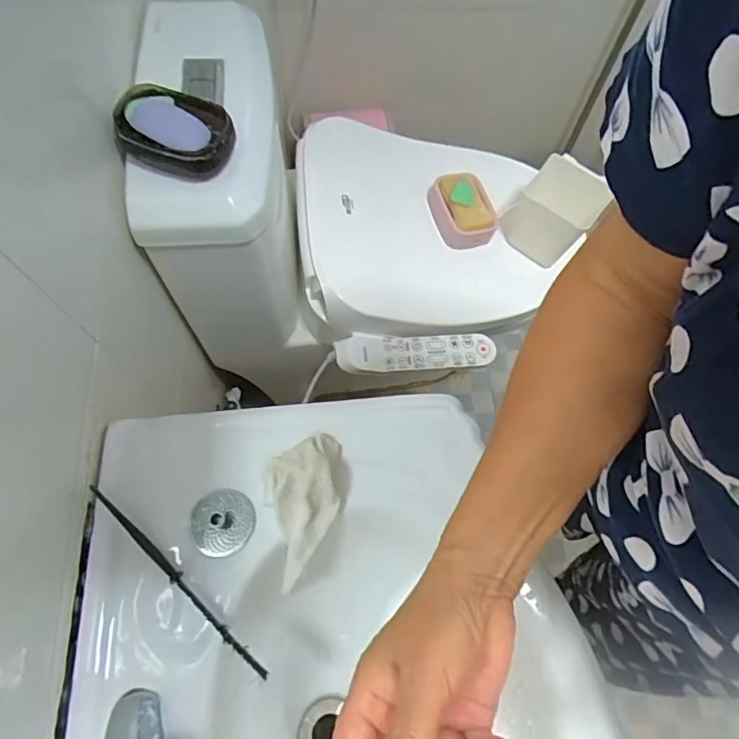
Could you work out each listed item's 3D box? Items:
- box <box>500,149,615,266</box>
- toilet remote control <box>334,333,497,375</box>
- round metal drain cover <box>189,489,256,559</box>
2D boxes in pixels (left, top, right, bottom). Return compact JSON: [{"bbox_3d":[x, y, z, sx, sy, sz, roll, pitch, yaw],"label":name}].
[{"bbox_3d":[0.290,-0.251,0.819,0.116,0.114,0.104,38,72,12],"label":"box"},{"bbox_3d":[0.073,-0.026,0.788,0.242,0.028,0.062,-1,69,-3],"label":"toilet remote control"},{"bbox_3d":[-0.127,0.131,0.440,0.051,0.013,0.055,1,69,-2],"label":"round metal drain cover"}]

